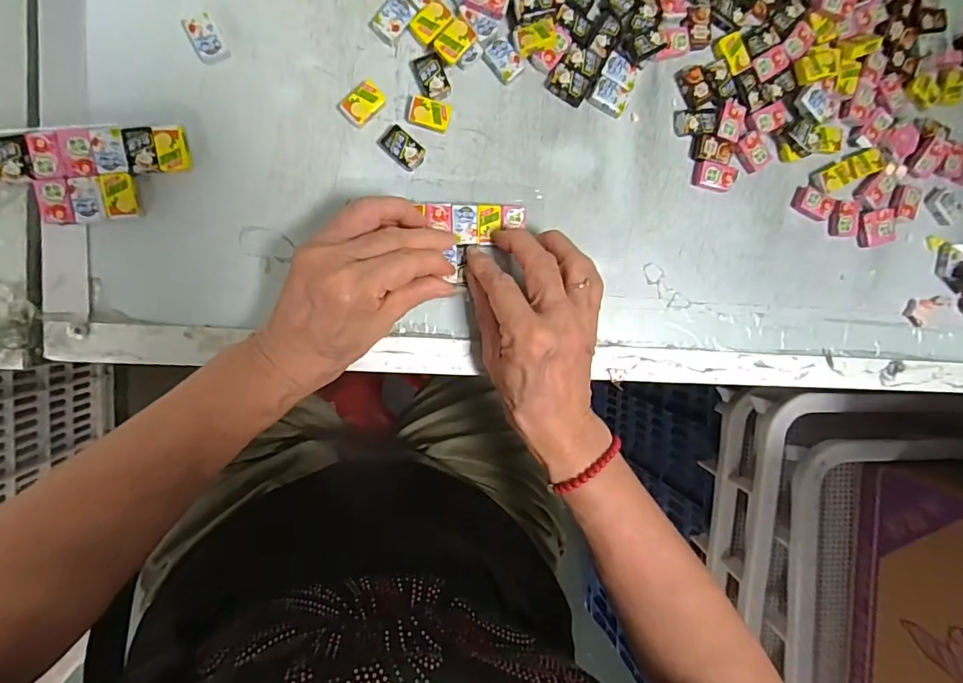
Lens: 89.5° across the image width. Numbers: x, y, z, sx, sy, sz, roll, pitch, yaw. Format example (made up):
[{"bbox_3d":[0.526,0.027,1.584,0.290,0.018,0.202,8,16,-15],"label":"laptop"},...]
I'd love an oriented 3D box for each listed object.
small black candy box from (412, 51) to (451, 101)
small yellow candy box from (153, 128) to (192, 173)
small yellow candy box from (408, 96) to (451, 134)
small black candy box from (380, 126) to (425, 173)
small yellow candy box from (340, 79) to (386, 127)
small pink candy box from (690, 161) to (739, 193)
[{"bbox_3d":[-0.031,-0.170,0.312,0.017,0.008,0.027,-26,98,-5],"label":"small black candy box"},{"bbox_3d":[-0.185,-0.114,0.292,0.017,0.010,0.025,-7,96,-7],"label":"small yellow candy box"},{"bbox_3d":[-0.034,-0.146,0.314,0.025,0.008,0.017,11,93,-9],"label":"small yellow candy box"},{"bbox_3d":[-0.050,-0.125,0.313,0.027,0.008,0.019,33,90,-9],"label":"small black candy box"},{"bbox_3d":[-0.074,-0.149,0.307,0.017,0.011,0.026,44,88,-9],"label":"small yellow candy box"},{"bbox_3d":[0.165,-0.116,0.343,0.030,0.008,0.018,5,94,-8],"label":"small pink candy box"}]

